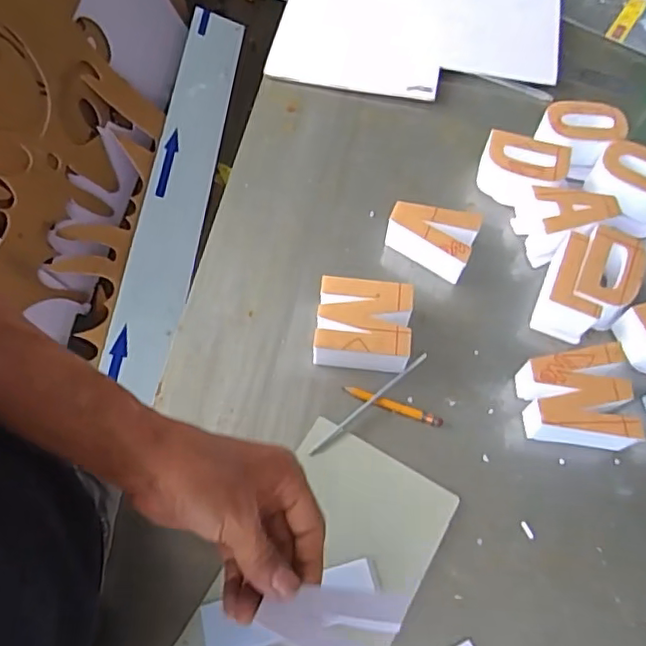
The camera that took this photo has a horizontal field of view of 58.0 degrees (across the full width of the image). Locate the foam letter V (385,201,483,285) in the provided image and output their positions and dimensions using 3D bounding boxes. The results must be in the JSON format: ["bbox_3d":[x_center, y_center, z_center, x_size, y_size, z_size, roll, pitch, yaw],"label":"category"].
[{"bbox_3d":[0.103,-0.079,0.574,0.083,0.046,0.057,17,65,6],"label":"foam letter V"}]

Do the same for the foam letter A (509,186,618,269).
[{"bbox_3d":[0.244,-0.103,0.586,0.084,0.051,0.061,-9,65,-6],"label":"foam letter A"}]

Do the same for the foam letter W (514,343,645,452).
[{"bbox_3d":[0.214,0.068,0.504,0.087,0.049,0.080,-1,65,-2],"label":"foam letter W"}]

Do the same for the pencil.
[{"bbox_3d":[0.062,0.073,0.514,0.090,0.004,0.010,18,65,7],"label":"pencil"}]

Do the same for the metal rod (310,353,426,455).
[{"bbox_3d":[0.040,0.069,0.513,0.135,0.005,0.007,-38,71,-17],"label":"metal rod"}]

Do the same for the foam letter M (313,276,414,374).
[{"bbox_3d":[0.036,0.003,0.529,0.082,0.044,0.074,5,64,1],"label":"foam letter M"}]

